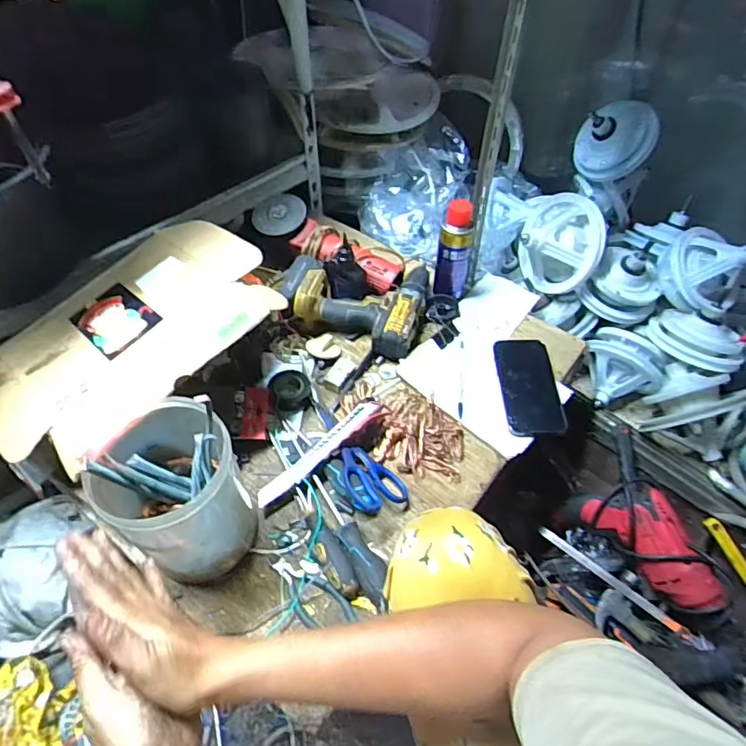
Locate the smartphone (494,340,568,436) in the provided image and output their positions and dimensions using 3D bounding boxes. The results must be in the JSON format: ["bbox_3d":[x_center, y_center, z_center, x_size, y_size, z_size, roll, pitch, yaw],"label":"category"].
[{"bbox_3d":[0.222,0.015,0.740,0.080,0.015,0.158,0,51,0],"label":"smartphone"}]

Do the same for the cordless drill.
[{"bbox_3d":[-0.027,-0.123,0.827,0.213,0.061,0.187,10,52,8],"label":"cordless drill"}]

